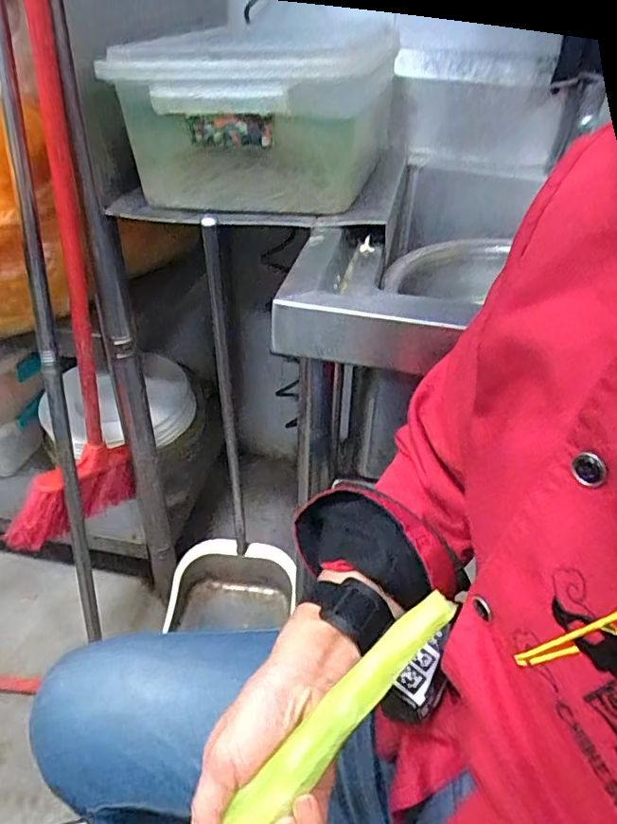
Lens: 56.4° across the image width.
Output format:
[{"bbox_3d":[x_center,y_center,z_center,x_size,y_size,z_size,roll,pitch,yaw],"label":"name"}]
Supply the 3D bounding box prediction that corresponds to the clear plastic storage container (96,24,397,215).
[{"bbox_3d":[-0.063,-0.321,0.631,0.279,0.175,0.154,-2,36,-7],"label":"clear plastic storage container"}]

